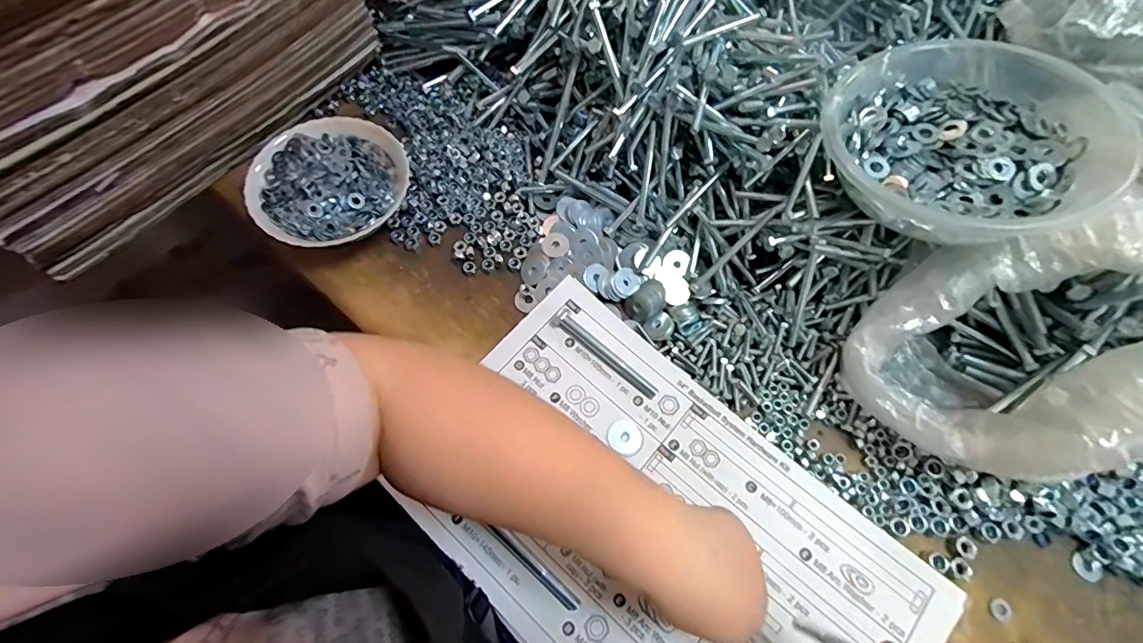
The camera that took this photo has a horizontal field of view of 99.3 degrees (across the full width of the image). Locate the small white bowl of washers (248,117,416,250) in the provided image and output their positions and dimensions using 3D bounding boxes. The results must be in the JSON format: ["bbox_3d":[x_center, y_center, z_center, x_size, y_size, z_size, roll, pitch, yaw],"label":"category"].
[{"bbox_3d":[-0.231,-0.129,0.479,0.137,0.052,0.148,7,67,2],"label":"small white bowl of washers"}]

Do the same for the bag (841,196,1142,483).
[{"bbox_3d":[0.335,0.013,0.363,0.200,0.164,0.163,-39,73,-13],"label":"bag"}]

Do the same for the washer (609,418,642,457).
[{"bbox_3d":[0.045,0.097,0.406,0.027,0.004,0.029,0,67,-1],"label":"washer"}]

